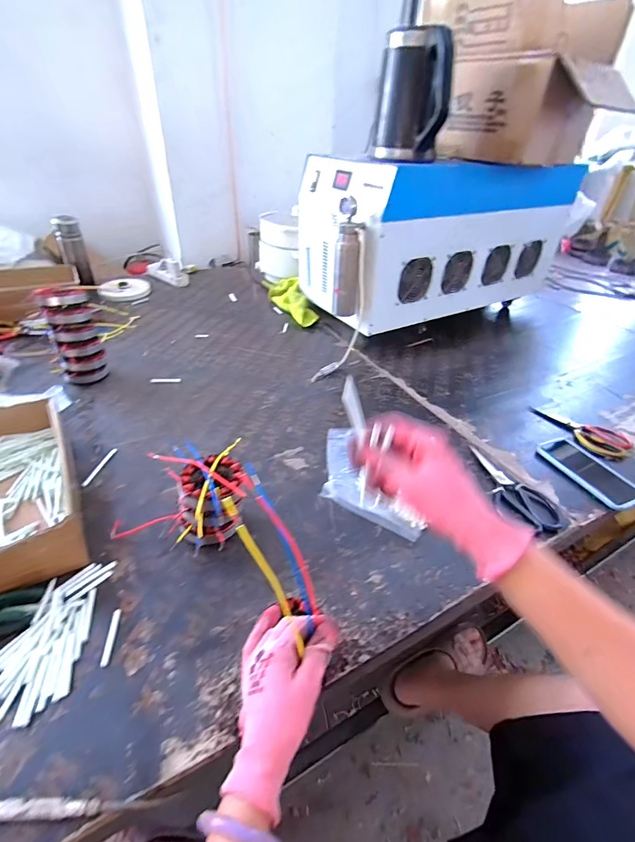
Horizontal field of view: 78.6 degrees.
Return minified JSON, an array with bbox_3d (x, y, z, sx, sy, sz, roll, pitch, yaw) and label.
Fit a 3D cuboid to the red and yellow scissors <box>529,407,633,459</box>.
[{"bbox_3d":[0.552,0.011,0.811,0.106,0.017,0.183,-21,44,-29],"label":"red and yellow scissors"}]

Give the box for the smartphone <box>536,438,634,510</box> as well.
[{"bbox_3d":[0.496,0.090,0.712,0.101,0.014,0.187,-6,33,-21],"label":"smartphone"}]

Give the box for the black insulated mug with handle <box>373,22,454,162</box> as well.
[{"bbox_3d":[0.201,-0.679,0.818,0.141,0.211,0.107,5,37,2],"label":"black insulated mug with handle"}]

